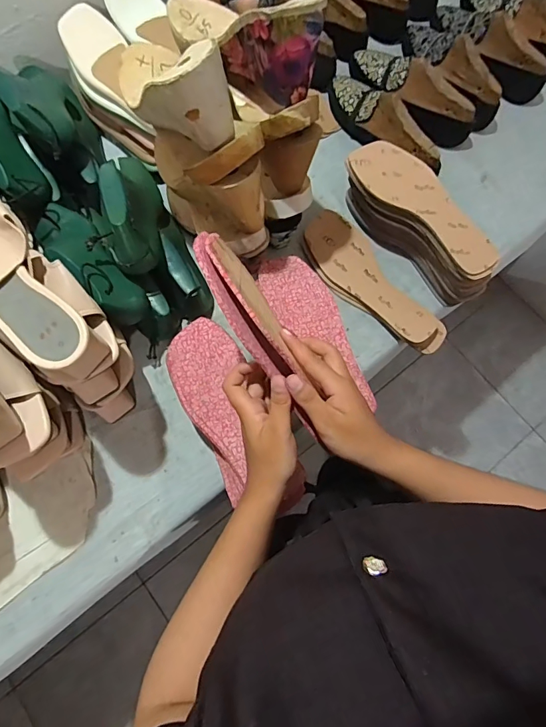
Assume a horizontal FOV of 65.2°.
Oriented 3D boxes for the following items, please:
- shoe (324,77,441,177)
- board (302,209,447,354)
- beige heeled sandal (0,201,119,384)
[{"bbox_3d":[0.180,-0.392,0.687,0.073,0.074,0.248,-33,77,-10],"label":"shoe"},{"bbox_3d":[0.145,-0.120,0.648,0.088,0.028,0.268,-37,77,-11],"label":"board"},{"bbox_3d":[-0.254,-0.080,0.419,0.235,0.082,0.093,42,77,11],"label":"beige heeled sandal"}]

